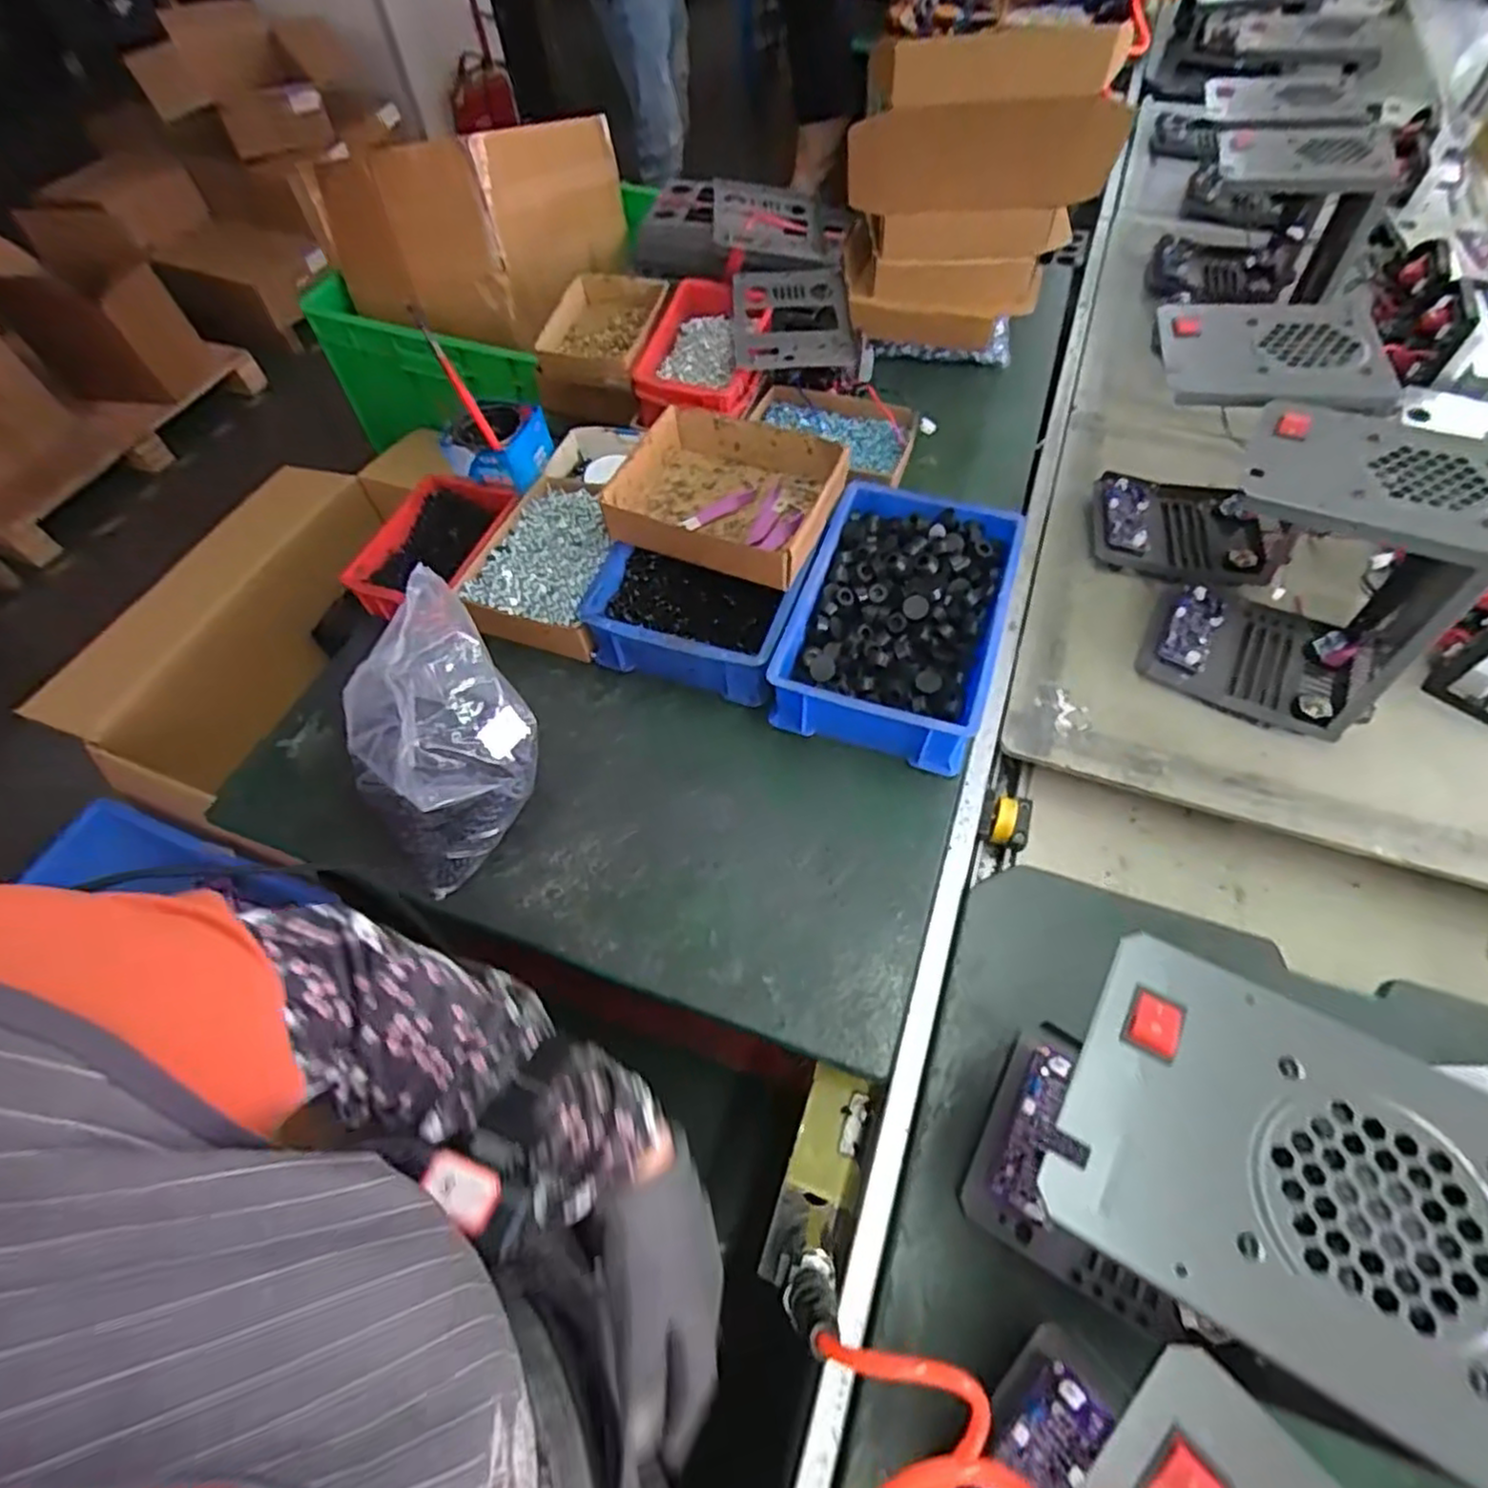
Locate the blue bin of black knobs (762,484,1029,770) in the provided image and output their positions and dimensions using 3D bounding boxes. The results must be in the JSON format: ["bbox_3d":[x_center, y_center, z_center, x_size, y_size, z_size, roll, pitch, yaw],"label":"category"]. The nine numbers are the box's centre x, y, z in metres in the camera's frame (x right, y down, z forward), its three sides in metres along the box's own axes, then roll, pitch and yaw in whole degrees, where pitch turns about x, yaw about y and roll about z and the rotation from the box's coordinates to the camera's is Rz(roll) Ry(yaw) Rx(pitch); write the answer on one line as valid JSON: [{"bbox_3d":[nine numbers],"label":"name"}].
[{"bbox_3d":[0.161,-0.133,0.749,0.195,0.088,0.299,16,61,12],"label":"blue bin of black knobs"}]

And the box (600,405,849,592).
[{"bbox_3d":[-0.013,-0.267,0.767,0.223,0.065,0.195,22,62,16],"label":"box"}]

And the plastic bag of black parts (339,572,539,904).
[{"bbox_3d":[-0.274,-0.008,0.632,0.157,0.176,0.184,-33,63,-16],"label":"plastic bag of black parts"}]

